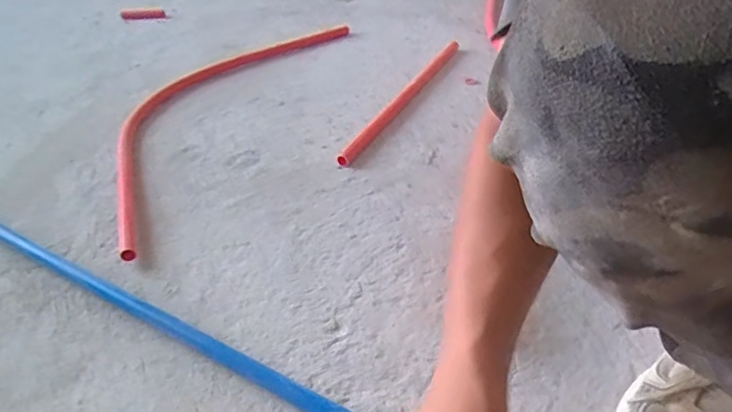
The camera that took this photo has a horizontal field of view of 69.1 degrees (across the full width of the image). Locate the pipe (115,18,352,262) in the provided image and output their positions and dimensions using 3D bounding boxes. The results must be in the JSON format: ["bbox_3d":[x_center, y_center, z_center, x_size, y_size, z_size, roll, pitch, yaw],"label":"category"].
[{"bbox_3d":[-0.300,-0.206,1.002,0.267,0.025,0.810,8,40,15],"label":"pipe"}]

